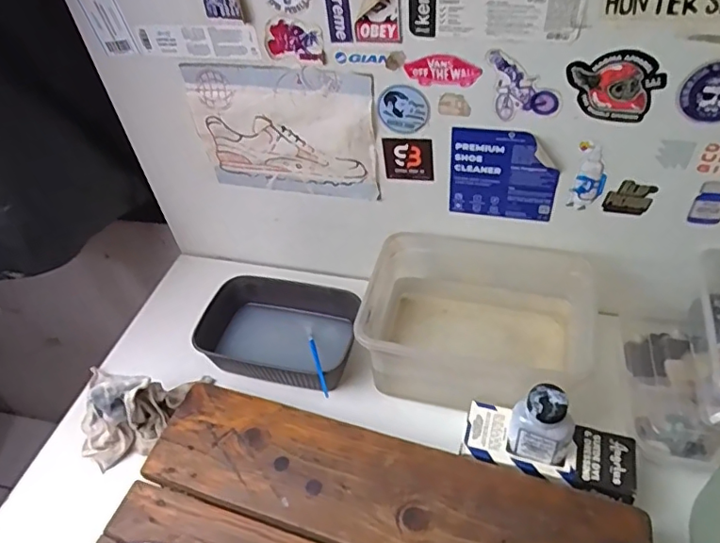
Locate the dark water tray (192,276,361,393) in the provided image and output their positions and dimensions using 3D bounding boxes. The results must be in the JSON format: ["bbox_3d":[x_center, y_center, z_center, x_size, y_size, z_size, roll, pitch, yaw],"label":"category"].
[{"bbox_3d":[-0.092,0.066,0.591,0.173,0.052,0.118,7,48,13],"label":"dark water tray"}]

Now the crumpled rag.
[{"bbox_3d":[-0.219,0.136,0.524,0.121,0.072,0.058,-15,47,-7],"label":"crumpled rag"}]

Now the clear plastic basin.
[{"bbox_3d":[0.121,0.050,0.541,0.213,0.085,0.159,9,48,15],"label":"clear plastic basin"}]

